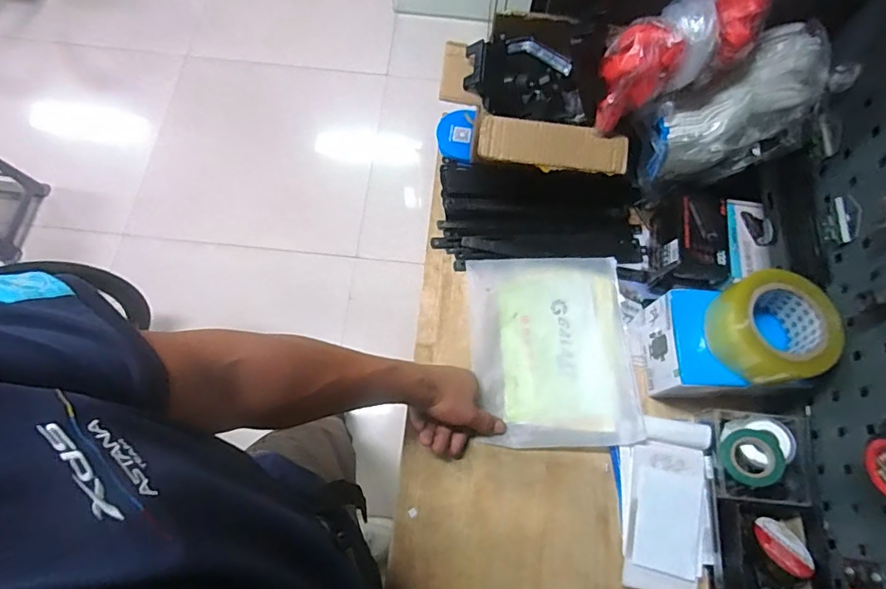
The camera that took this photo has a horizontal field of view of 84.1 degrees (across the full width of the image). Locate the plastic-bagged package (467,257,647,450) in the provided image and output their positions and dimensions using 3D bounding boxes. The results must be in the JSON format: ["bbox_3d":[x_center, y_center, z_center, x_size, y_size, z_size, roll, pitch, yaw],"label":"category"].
[{"bbox_3d":[0.142,0.070,0.645,0.203,0.027,0.248,-1,70,-2],"label":"plastic-bagged package"}]

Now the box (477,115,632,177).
[{"bbox_3d":[0.140,-0.188,0.625,0.186,0.023,0.052,9,70,2],"label":"box"}]

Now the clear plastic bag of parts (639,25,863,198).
[{"bbox_3d":[0.365,-0.231,0.612,0.237,0.091,0.165,-16,108,11],"label":"clear plastic bag of parts"}]

